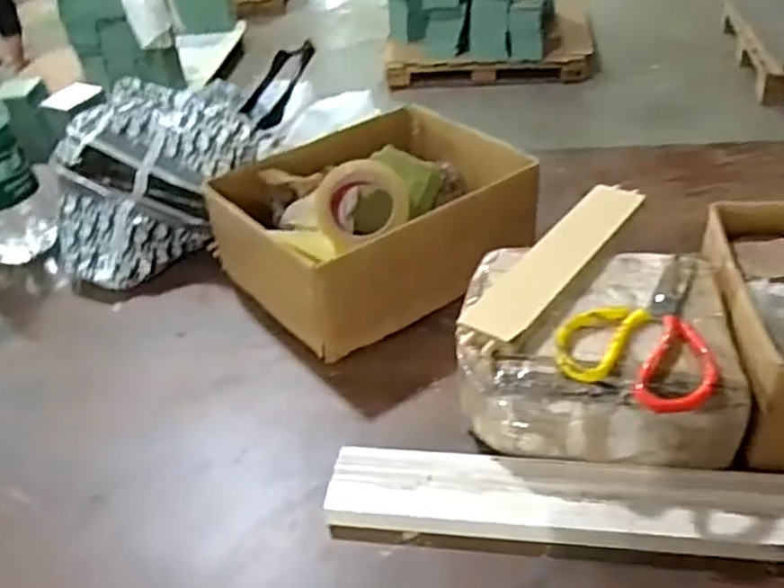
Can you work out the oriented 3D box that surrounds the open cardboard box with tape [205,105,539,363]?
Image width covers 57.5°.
[{"bbox_3d":[-0.020,-0.087,0.861,0.325,0.126,0.258,-27,43,-25],"label":"open cardboard box with tape"}]

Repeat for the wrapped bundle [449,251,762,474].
[{"bbox_3d":[0.184,0.051,0.668,0.236,0.092,0.199,-1,38,6],"label":"wrapped bundle"}]

